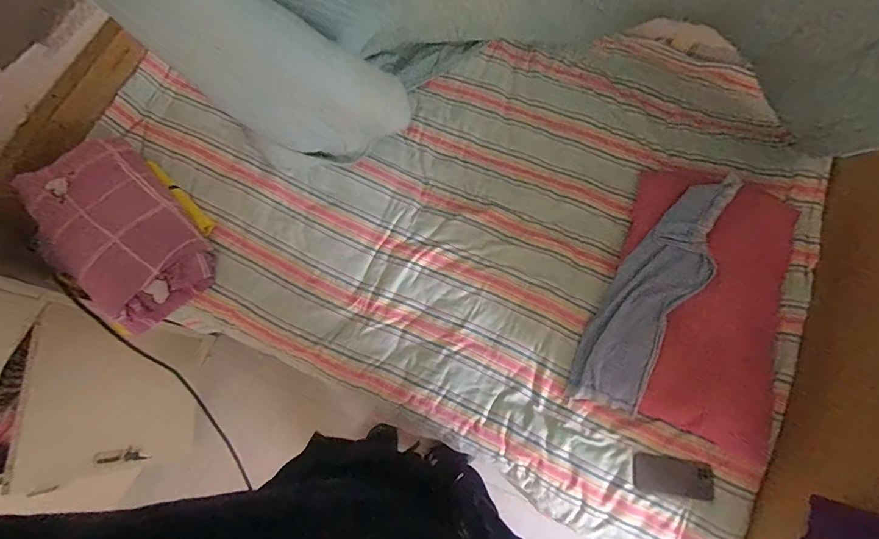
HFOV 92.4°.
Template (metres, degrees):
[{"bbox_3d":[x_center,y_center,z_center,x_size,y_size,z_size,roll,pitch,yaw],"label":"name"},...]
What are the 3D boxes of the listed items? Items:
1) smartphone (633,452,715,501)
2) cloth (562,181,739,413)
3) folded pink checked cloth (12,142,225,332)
[{"bbox_3d":[0.541,0.480,0.976,0.164,0.011,0.078,4,73,16],"label":"smartphone"},{"bbox_3d":[0.531,0.045,1.042,0.187,0.051,0.665,29,86,23],"label":"cloth"},{"bbox_3d":[-0.833,-0.092,1.097,0.315,0.161,0.478,-39,76,-9],"label":"folded pink checked cloth"}]

